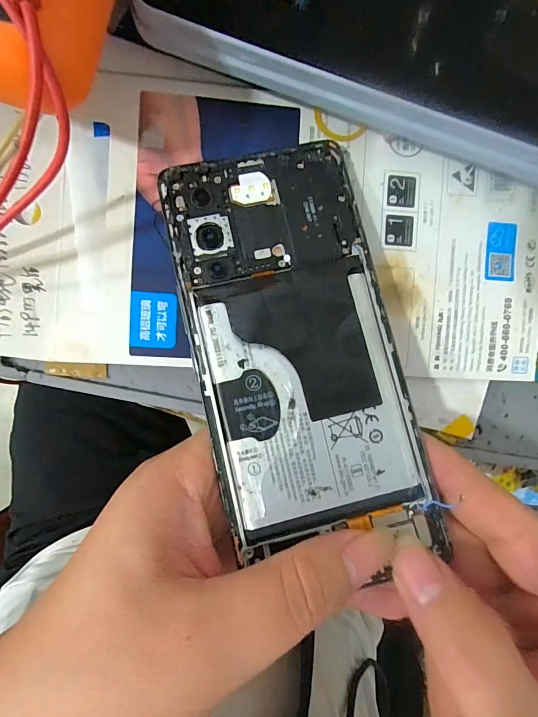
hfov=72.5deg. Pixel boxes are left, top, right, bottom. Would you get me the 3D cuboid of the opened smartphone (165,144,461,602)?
[{"bbox_3d":[0.009,-0.007,0.134,0.072,0.004,0.148,-12,83,-5],"label":"opened smartphone"}]

